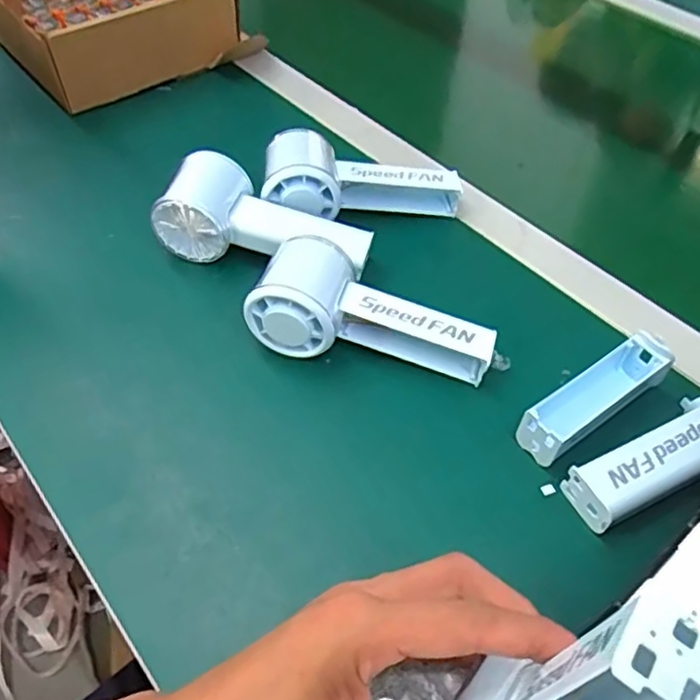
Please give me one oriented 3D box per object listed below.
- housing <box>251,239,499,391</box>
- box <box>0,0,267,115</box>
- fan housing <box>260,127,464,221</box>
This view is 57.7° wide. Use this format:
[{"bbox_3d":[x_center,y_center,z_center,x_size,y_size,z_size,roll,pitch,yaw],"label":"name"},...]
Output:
[{"bbox_3d":[0.016,-0.029,0.404,0.148,0.052,0.065,9,49,4],"label":"housing"},{"bbox_3d":[-0.237,-0.343,0.633,0.214,0.077,0.206,-26,56,-21],"label":"box"},{"bbox_3d":[0.004,-0.137,0.494,0.156,0.048,0.074,-11,51,-13],"label":"fan housing"}]

